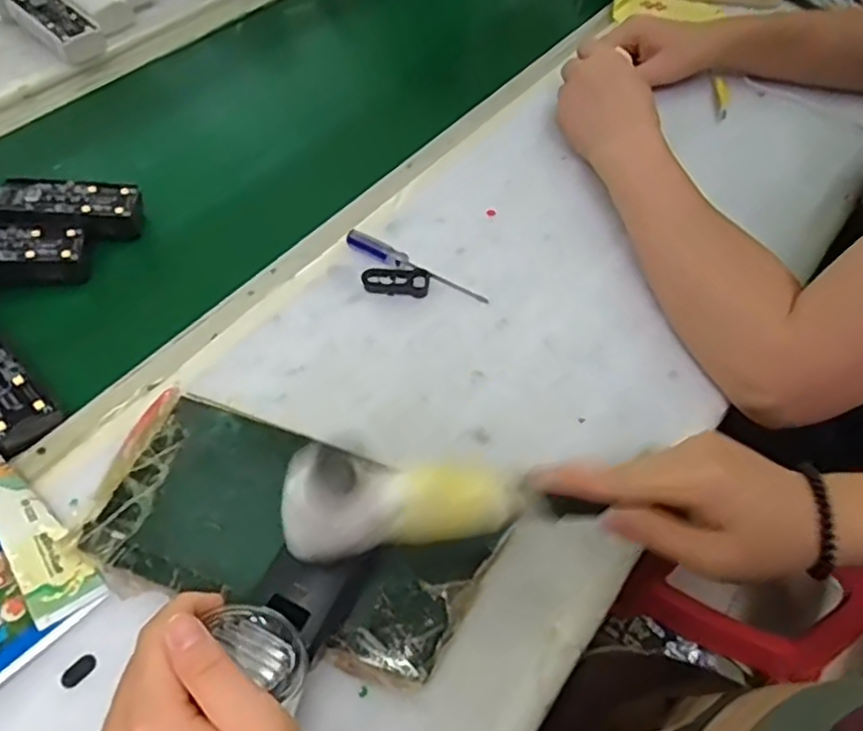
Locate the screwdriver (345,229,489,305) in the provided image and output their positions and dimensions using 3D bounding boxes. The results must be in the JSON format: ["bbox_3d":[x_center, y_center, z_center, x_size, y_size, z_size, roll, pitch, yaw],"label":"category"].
[{"bbox_3d":[-0.011,-0.078,0.510,0.122,0.016,0.013,23,55,16],"label":"screwdriver"}]

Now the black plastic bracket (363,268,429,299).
[{"bbox_3d":[-0.027,-0.064,0.504,0.050,0.011,0.025,5,52,3],"label":"black plastic bracket"}]

